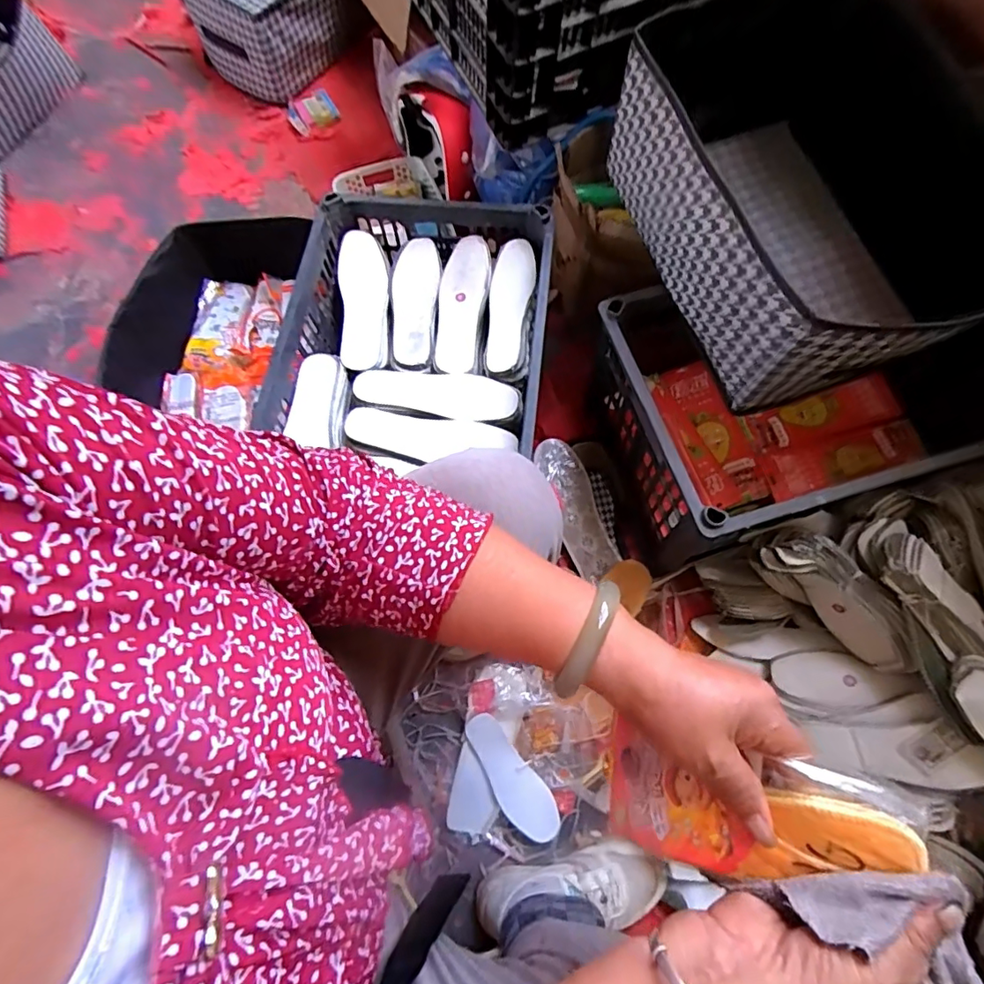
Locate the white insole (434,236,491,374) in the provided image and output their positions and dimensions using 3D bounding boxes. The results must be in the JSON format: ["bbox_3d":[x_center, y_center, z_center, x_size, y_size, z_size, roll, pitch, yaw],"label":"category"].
[{"bbox_3d":[-0.047,-0.274,0.784,0.071,0.034,0.224,6,68,4],"label":"white insole"}]

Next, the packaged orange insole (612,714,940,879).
[{"bbox_3d":[0.139,0.177,0.292,0.152,0.013,0.068,0,83,30],"label":"packaged orange insole"}]

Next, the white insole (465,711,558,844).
[{"bbox_3d":[0.024,0.390,0.731,0.061,0.028,0.173,-39,71,-13],"label":"white insole"}]

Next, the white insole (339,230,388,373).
[{"bbox_3d":[-0.191,-0.285,0.795,0.070,0.033,0.236,-9,68,-2],"label":"white insole"}]

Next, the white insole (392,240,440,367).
[{"bbox_3d":[-0.116,-0.285,0.789,0.070,0.007,0.212,-1,68,2],"label":"white insole"}]

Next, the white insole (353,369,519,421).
[{"bbox_3d":[-0.078,-0.137,0.732,0.222,0.017,0.067,10,68,6],"label":"white insole"}]

